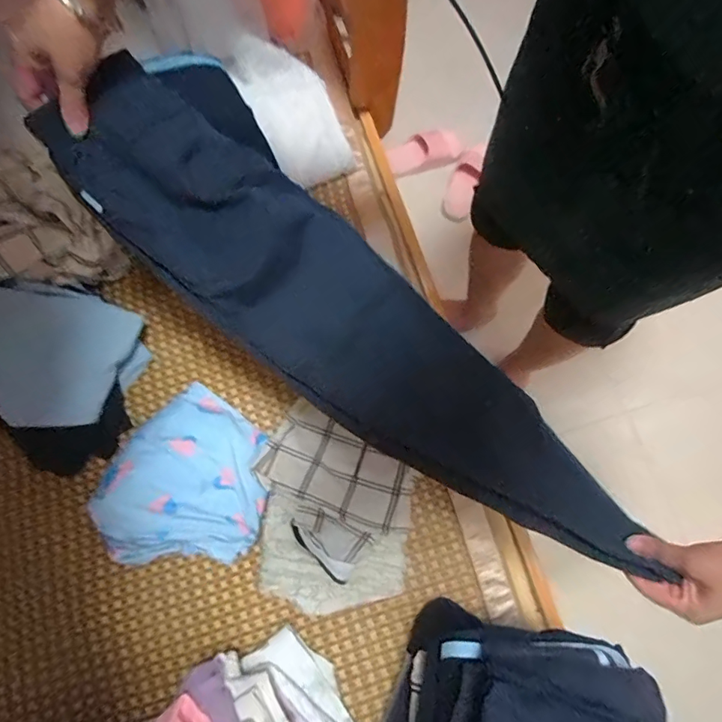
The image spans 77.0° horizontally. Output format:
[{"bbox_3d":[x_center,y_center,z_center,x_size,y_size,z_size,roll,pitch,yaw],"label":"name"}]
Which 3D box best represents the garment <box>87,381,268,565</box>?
[{"bbox_3d":[-0.245,0.151,0.629,0.221,0.065,0.240,0,75,0],"label":"garment"}]

